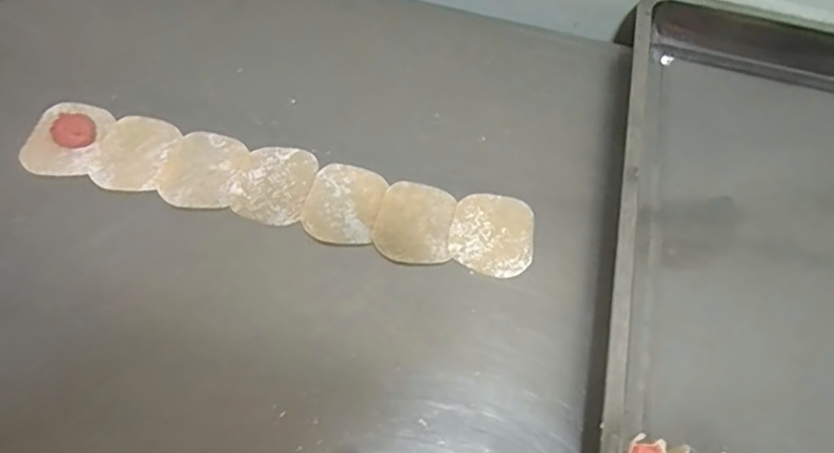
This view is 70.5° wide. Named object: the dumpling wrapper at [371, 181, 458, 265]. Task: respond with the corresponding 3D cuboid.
[{"bbox_3d":[-0.002,-0.005,0.547,0.071,0.004,0.084,9,61,-3],"label":"dumpling wrapper"}]

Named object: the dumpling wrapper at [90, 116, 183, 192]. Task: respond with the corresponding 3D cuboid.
[{"bbox_3d":[-0.269,-0.071,0.562,0.067,0.004,0.082,13,65,4],"label":"dumpling wrapper"}]

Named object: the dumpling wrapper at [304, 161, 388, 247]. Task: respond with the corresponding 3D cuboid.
[{"bbox_3d":[-0.069,-0.022,0.549,0.067,0.004,0.082,14,65,4],"label":"dumpling wrapper"}]

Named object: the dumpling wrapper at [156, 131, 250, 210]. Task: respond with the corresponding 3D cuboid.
[{"bbox_3d":[-0.203,-0.054,0.560,0.069,0.004,0.079,12,66,0],"label":"dumpling wrapper"}]

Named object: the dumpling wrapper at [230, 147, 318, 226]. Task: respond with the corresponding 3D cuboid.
[{"bbox_3d":[-0.134,-0.040,0.557,0.067,0.004,0.082,11,64,3],"label":"dumpling wrapper"}]

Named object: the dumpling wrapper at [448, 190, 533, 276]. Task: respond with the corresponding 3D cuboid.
[{"bbox_3d":[0.069,0.005,0.545,0.075,0.004,0.081,1,64,-2],"label":"dumpling wrapper"}]

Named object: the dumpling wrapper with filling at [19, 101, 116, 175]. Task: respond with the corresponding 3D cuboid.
[{"bbox_3d":[-0.336,-0.086,0.565,0.067,0.017,0.081,9,64,2],"label":"dumpling wrapper with filling"}]

